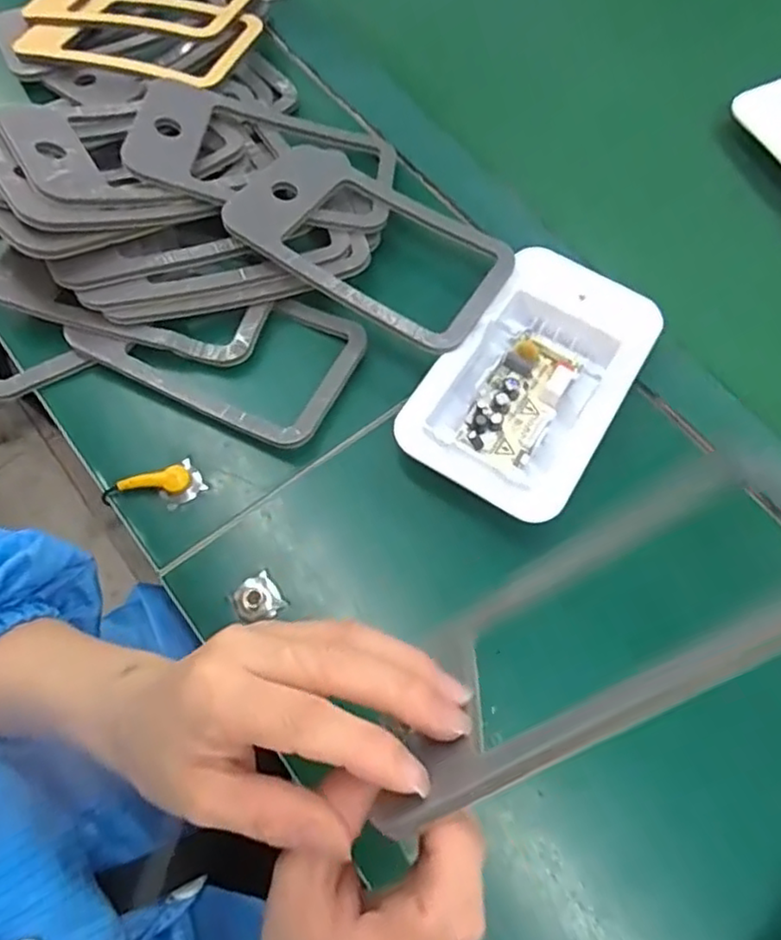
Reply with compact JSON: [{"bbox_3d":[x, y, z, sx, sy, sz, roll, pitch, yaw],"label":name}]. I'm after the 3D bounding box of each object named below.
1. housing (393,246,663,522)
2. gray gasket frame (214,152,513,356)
[{"bbox_3d":[0.087,-0.054,0.390,0.099,0.037,0.170,31,69,10],"label":"housing"},{"bbox_3d":[-0.014,-0.145,0.412,0.178,0.013,0.104,35,65,9],"label":"gray gasket frame"}]

